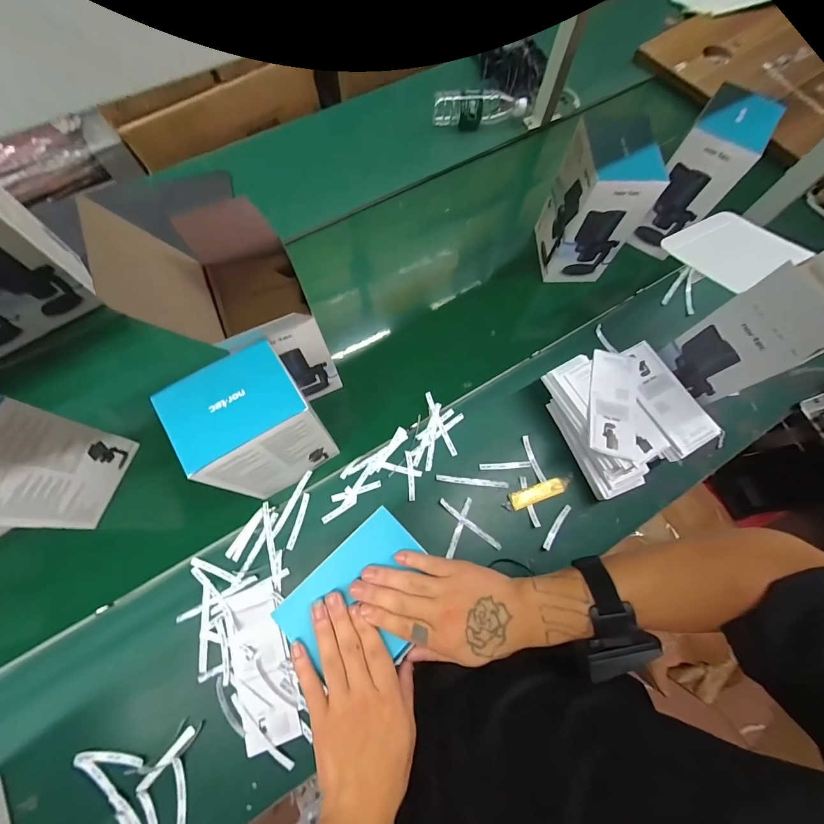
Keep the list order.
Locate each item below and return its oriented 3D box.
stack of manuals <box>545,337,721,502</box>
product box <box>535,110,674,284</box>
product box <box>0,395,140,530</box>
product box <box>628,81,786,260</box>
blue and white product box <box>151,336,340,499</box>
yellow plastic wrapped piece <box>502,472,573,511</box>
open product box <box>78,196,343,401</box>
[{"bbox_3d":[0.360,0.005,0.617,0.199,0.087,0.227,-21,74,-8],"label":"stack of manuals"},{"bbox_3d":[0.338,-0.381,0.665,0.123,0.232,0.142,-1,72,-2],"label":"product box"},{"bbox_3d":[-0.547,0.073,0.498,0.097,0.240,0.149,14,72,3],"label":"product box"},{"bbox_3d":[0.528,-0.442,0.688,0.113,0.232,0.131,35,76,12],"label":"product box"},{"bbox_3d":[-0.213,0.027,0.519,0.144,0.234,0.118,-32,74,-9],"label":"blue and white product box"},{"bbox_3d":[0.221,0.138,0.614,0.128,0.008,0.029,-18,74,-7],"label":"yellow plastic wrapped piece"},{"bbox_3d":[-0.228,-0.129,0.515,0.161,0.336,0.134,-23,74,-8],"label":"open product box"}]

